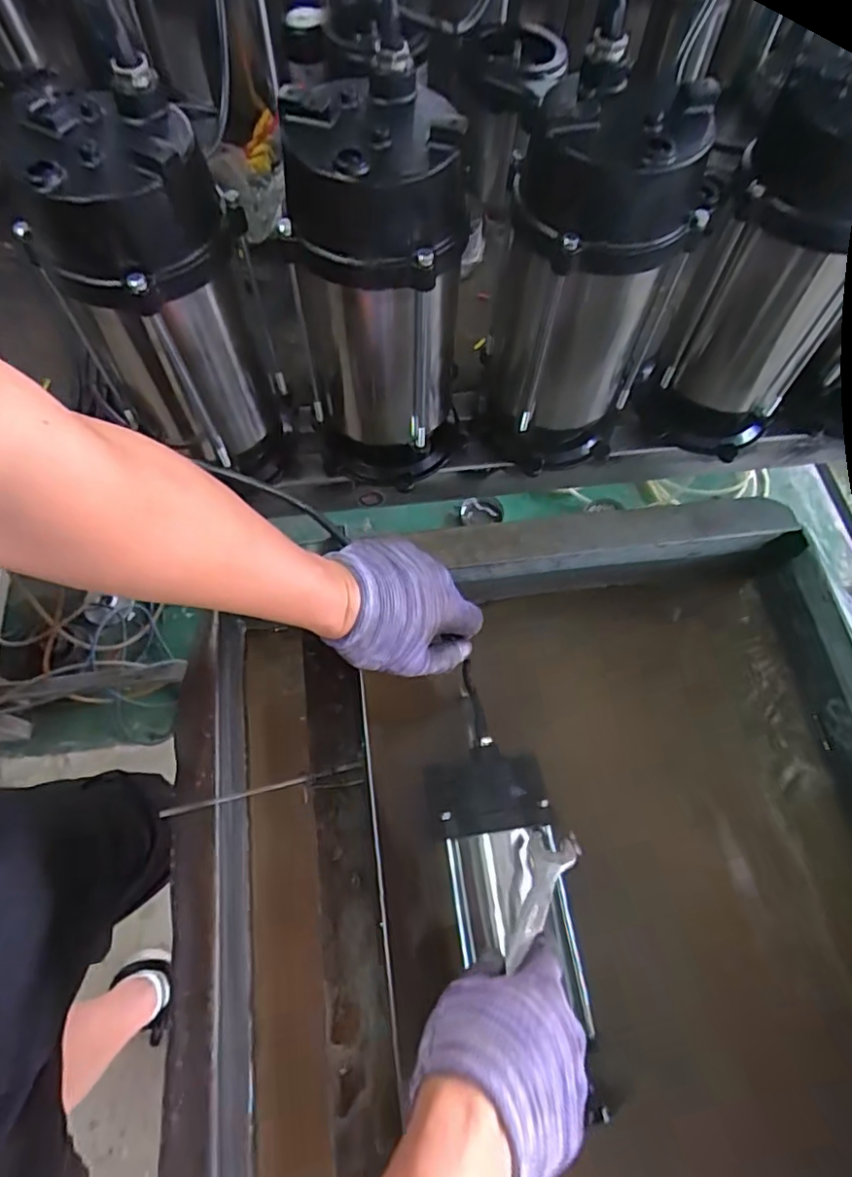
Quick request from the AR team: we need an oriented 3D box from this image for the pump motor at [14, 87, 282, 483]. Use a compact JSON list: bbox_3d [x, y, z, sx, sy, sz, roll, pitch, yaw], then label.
[{"bbox_3d":[-0.192,-0.198,0.469,0.112,0.272,0.106,0,65,-1],"label":"pump motor"}]

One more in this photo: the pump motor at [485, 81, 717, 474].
[{"bbox_3d":[0.120,-0.225,0.493,0.124,0.276,0.115,12,65,5],"label":"pump motor"}]

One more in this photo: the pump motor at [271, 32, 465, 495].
[{"bbox_3d":[-0.039,-0.212,0.483,0.120,0.283,0.115,-10,65,-6],"label":"pump motor"}]

